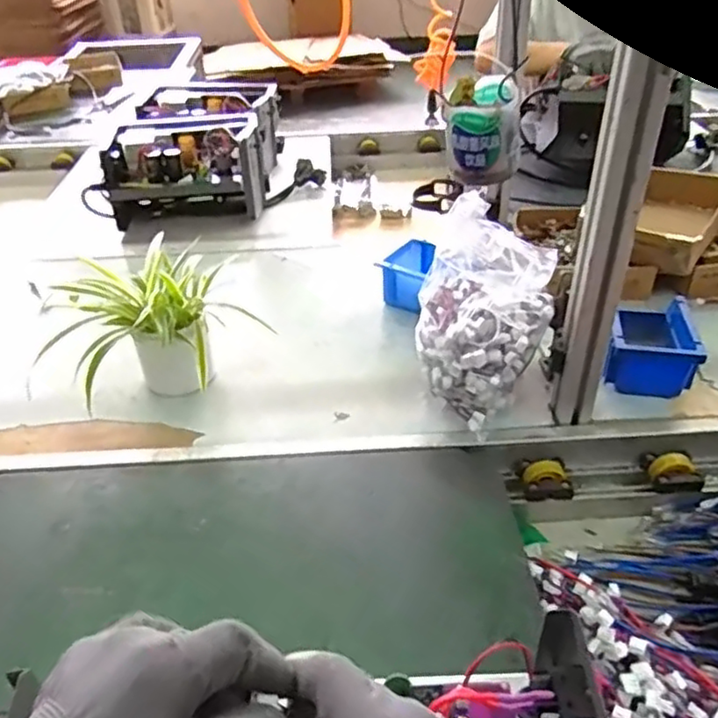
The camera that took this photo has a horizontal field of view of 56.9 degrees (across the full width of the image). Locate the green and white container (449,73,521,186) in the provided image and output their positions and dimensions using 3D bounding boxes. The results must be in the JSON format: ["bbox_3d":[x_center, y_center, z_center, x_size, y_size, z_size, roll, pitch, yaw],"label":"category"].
[{"bbox_3d":[0.105,-0.193,0.558,0.057,0.073,0.060,3,37,7],"label":"green and white container"}]

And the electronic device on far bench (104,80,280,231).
[{"bbox_3d":[-0.318,-0.430,1.380,0.292,0.166,0.438,0,37,3],"label":"electronic device on far bench"}]

